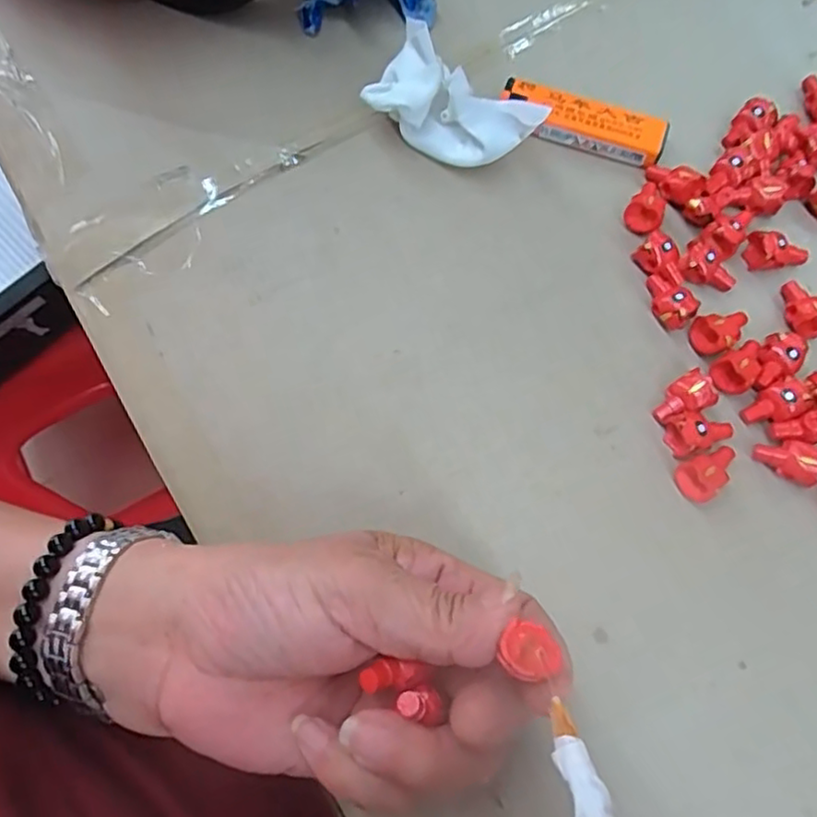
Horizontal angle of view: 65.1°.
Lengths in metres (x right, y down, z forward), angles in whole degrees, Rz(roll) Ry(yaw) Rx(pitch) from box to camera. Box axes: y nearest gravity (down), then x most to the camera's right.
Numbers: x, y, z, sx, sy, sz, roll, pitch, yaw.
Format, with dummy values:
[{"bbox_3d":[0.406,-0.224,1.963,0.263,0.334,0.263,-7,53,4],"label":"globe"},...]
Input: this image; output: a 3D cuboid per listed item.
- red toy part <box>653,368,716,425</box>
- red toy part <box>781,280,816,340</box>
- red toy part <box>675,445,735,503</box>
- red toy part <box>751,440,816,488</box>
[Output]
[{"bbox_3d":[0.114,-0.004,0.266,0.023,0.014,0.015,-25,72,-5],"label":"red toy part"},{"bbox_3d":[0.171,-0.043,0.279,0.017,0.014,0.026,-21,72,-4],"label":"red toy part"},{"bbox_3d":[0.122,0.026,0.256,0.027,0.013,0.016,-24,72,-5],"label":"red toy part"},{"bbox_3d":[0.153,0.019,0.256,0.024,0.011,0.016,22,74,9],"label":"red toy part"}]

